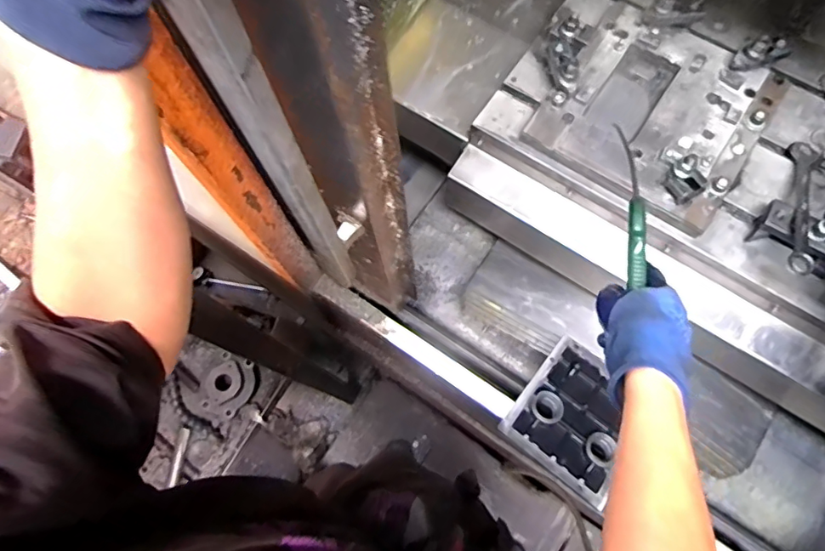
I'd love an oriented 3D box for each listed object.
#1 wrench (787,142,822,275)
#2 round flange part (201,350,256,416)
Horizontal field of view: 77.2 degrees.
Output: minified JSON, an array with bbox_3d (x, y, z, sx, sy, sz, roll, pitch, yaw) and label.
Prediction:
[{"bbox_3d":[0.614,-0.110,0.818,0.043,0.026,0.285,23,59,9],"label":"wrench"},{"bbox_3d":[-0.346,0.206,0.976,0.085,0.019,0.105,21,74,9],"label":"round flange part"}]

